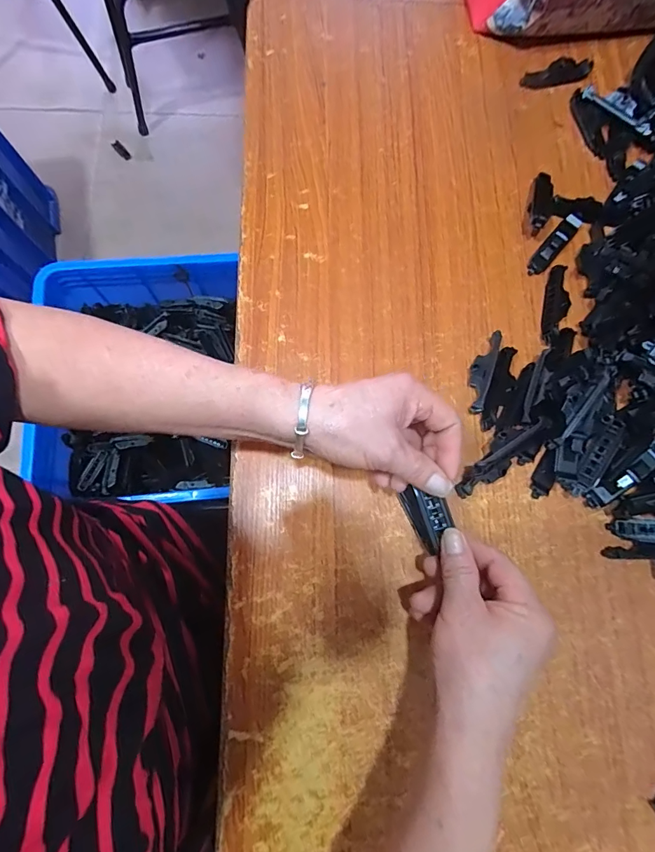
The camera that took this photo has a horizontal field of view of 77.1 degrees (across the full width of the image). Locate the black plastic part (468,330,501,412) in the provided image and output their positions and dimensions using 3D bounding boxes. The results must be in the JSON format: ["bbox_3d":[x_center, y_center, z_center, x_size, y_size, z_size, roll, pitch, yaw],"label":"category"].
[{"bbox_3d":[0.145,-0.051,0.387,0.020,0.010,0.081,17,78,2],"label":"black plastic part"}]

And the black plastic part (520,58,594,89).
[{"bbox_3d":[0.260,-0.396,0.460,0.086,0.014,0.023,-14,78,-5],"label":"black plastic part"}]

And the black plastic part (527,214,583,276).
[{"bbox_3d":[0.233,-0.187,0.416,0.019,0.016,0.083,40,80,7],"label":"black plastic part"}]

